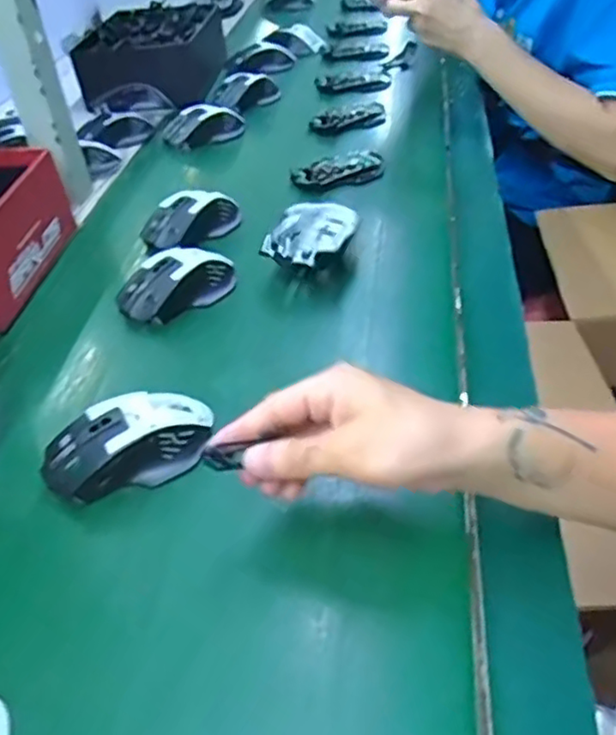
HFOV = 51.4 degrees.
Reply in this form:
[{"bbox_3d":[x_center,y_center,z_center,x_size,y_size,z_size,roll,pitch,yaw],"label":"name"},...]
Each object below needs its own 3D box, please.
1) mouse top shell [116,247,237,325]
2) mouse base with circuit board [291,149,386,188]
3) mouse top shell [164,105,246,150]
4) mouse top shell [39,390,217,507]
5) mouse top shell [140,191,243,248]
[{"bbox_3d":[-0.118,-0.080,0.580,0.113,0.034,0.061,-31,49,-27],"label":"mouse top shell"},{"bbox_3d":[0.035,-0.228,0.741,0.107,0.015,0.064,-16,44,-13],"label":"mouse base with circuit board"},{"bbox_3d":[-0.137,-0.322,0.850,0.107,0.034,0.060,-10,43,-7],"label":"mouse top shell"},{"bbox_3d":[-0.122,0.050,0.437,0.111,0.038,0.061,-16,44,-13],"label":"mouse top shell"},{"bbox_3d":[-0.119,-0.157,0.663,0.063,0.044,0.112,30,52,32],"label":"mouse top shell"}]

